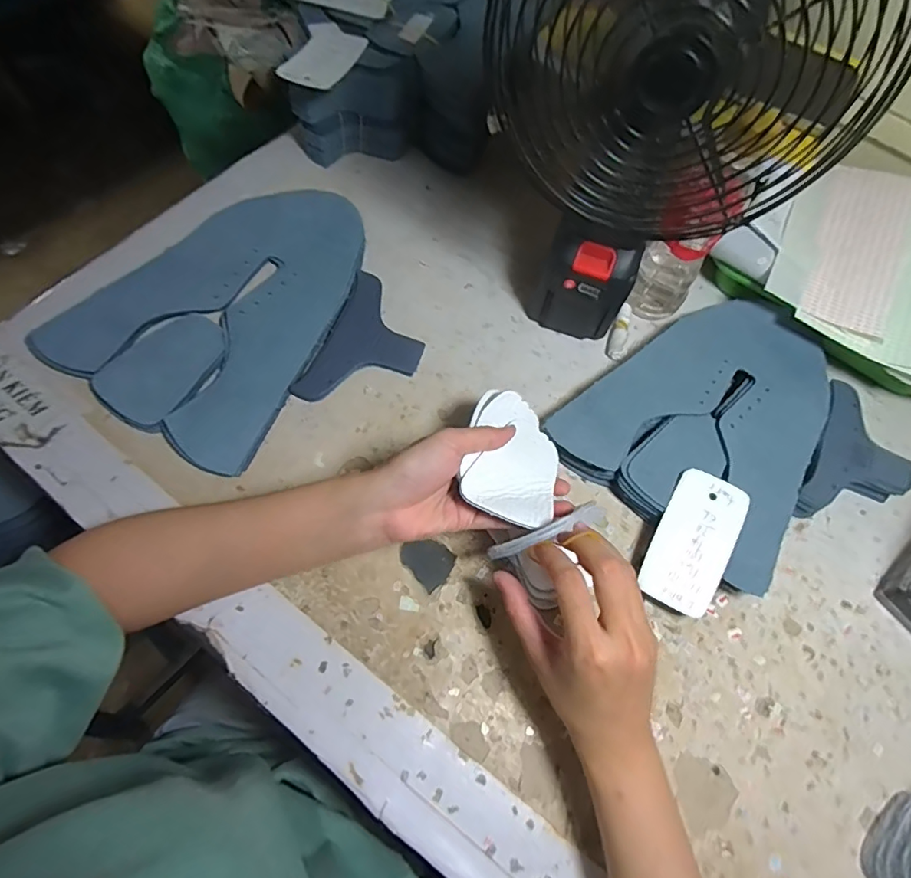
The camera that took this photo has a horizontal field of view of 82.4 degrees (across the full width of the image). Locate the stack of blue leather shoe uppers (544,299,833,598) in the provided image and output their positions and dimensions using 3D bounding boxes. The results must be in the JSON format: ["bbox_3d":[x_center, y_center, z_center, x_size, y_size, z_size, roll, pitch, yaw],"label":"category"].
[{"bbox_3d":[0.221,-0.032,0.443,0.192,0.022,0.246,35,76,12],"label":"stack of blue leather shoe uppers"}]

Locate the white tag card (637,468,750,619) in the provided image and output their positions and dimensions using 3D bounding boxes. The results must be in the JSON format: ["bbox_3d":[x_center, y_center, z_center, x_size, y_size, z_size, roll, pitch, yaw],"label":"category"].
[{"bbox_3d":[0.180,0.077,0.391,0.052,0.004,0.103,25,79,17],"label":"white tag card"}]

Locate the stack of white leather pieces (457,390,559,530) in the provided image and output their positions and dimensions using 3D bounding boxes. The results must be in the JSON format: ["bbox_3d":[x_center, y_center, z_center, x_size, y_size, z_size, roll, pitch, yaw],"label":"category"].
[{"bbox_3d":[0.043,0.013,0.363,0.068,0.014,0.106,27,48,-13],"label":"stack of white leather pieces"}]

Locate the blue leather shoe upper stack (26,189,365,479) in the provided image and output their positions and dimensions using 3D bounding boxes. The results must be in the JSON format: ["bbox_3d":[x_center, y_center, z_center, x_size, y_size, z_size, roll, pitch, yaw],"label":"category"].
[{"bbox_3d":[-0.195,-0.129,0.479,0.208,0.009,0.284,32,68,9],"label":"blue leather shoe upper stack"}]

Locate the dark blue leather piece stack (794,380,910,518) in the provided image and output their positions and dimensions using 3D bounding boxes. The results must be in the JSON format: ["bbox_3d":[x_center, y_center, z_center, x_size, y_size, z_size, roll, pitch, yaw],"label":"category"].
[{"bbox_3d":[0.342,0.023,0.449,0.082,0.032,0.129,29,67,9],"label":"dark blue leather piece stack"}]

